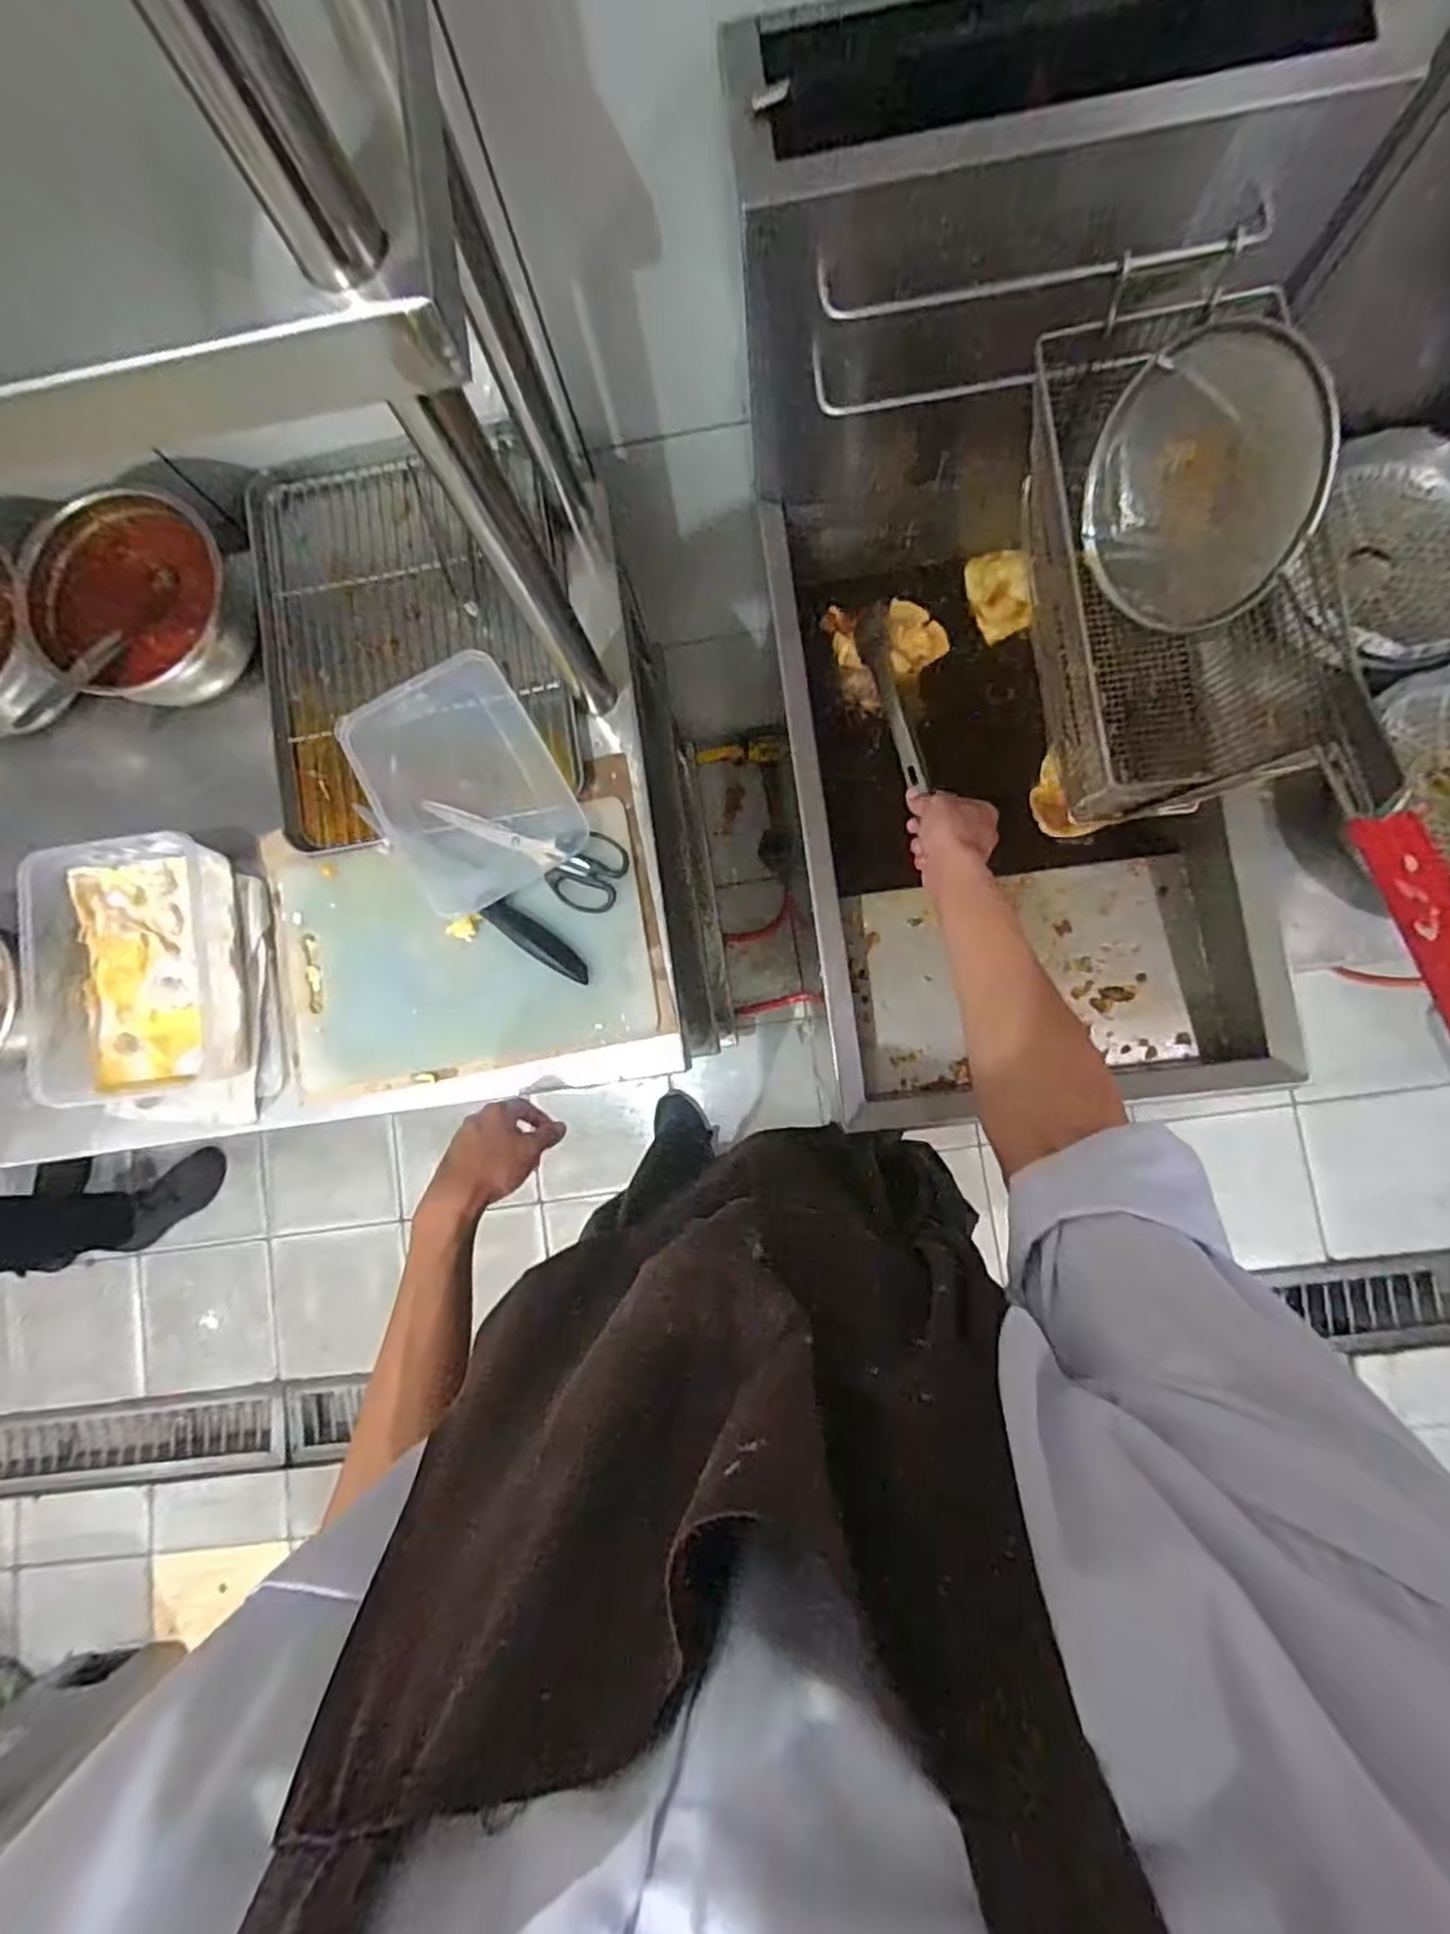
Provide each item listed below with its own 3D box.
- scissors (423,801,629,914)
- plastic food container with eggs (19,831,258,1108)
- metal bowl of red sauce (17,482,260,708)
[{"bbox_3d":[-0.191,-0.112,0.697,0.195,0.017,0.070,19,86,6],"label":"scissors"},{"bbox_3d":[-0.562,0.002,0.702,0.178,0.067,0.234,-6,84,4],"label":"plastic food container with eggs"},{"bbox_3d":[-0.549,-0.339,0.704,0.166,0.109,0.179,0,84,5],"label":"metal bowl of red sauce"}]

